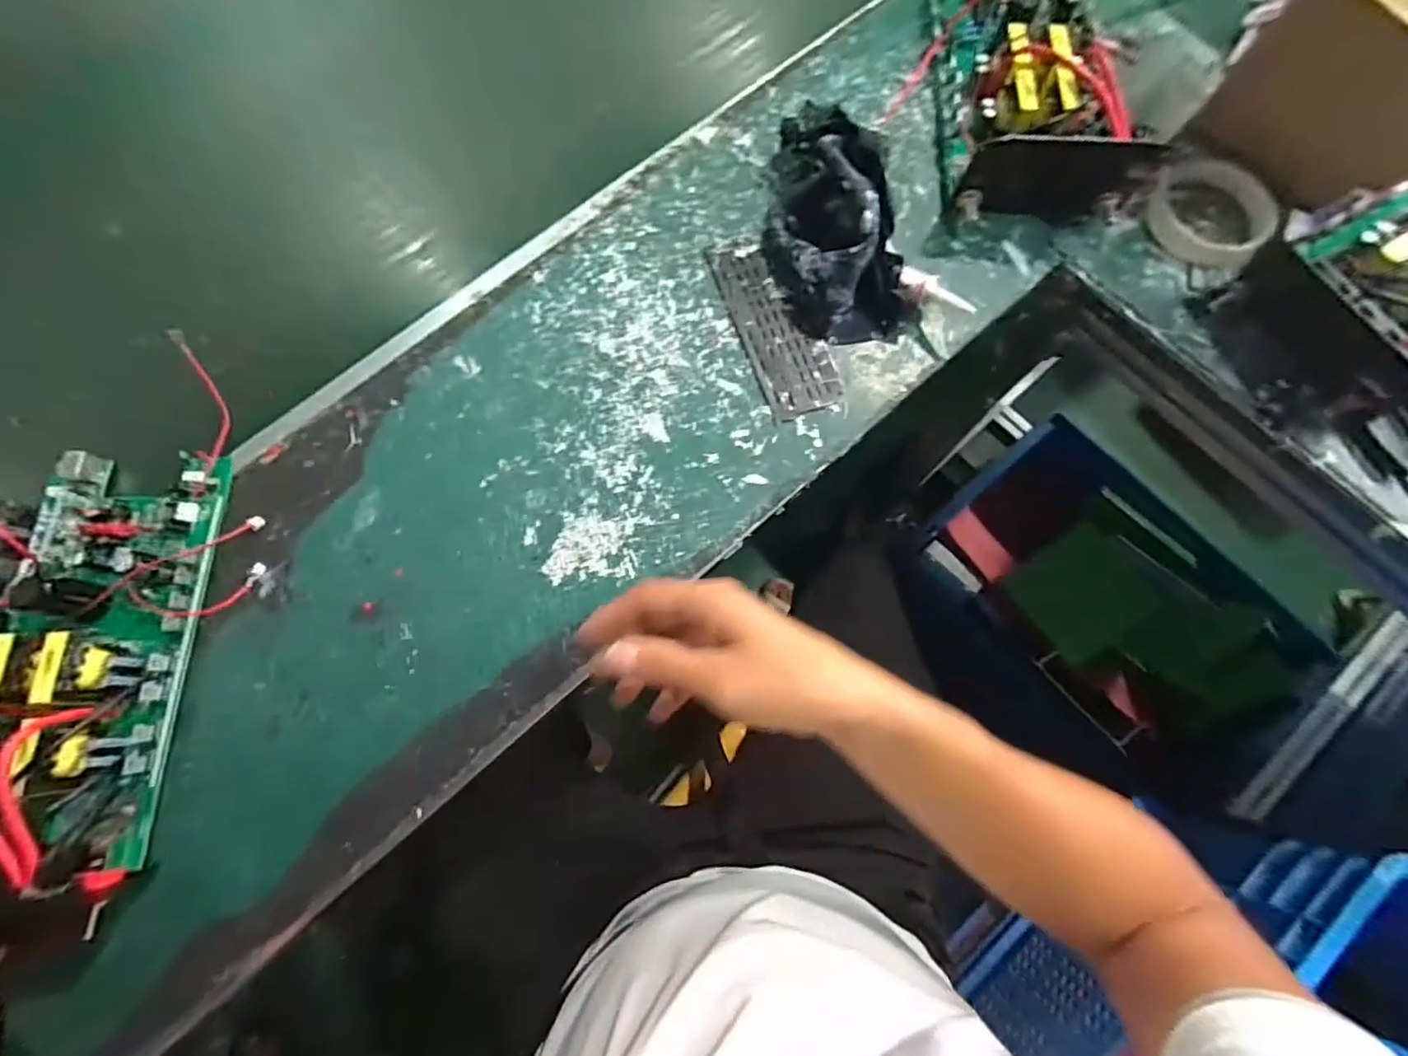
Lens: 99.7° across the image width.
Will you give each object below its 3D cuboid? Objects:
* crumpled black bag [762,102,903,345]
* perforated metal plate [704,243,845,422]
[{"bbox_3d":[0.091,-0.240,0.440,0.091,0.060,0.188,-9,75,-2],"label":"crumpled black bag"},{"bbox_3d":[0.053,-0.153,0.449,0.054,0.004,0.148,-20,78,-3],"label":"perforated metal plate"}]

